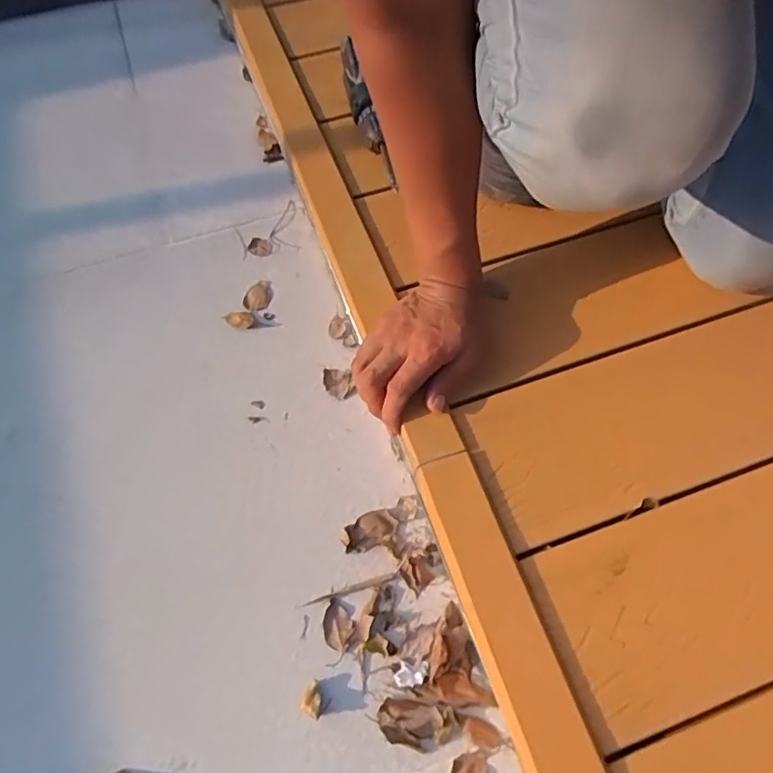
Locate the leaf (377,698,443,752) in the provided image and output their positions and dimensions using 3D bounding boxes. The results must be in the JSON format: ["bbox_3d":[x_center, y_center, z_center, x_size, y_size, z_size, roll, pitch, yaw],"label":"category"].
[{"bbox_3d":[0.017,0.260,0.462,0.047,0.008,0.031,10,60,7],"label":"leaf"}]

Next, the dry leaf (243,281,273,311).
[{"bbox_3d":[-0.144,-0.103,0.677,0.029,0.004,0.044,28,63,17],"label":"dry leaf"}]

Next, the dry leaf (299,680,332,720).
[{"bbox_3d":[-0.055,0.246,0.468,0.019,0.014,0.022,25,64,18],"label":"dry leaf"}]

